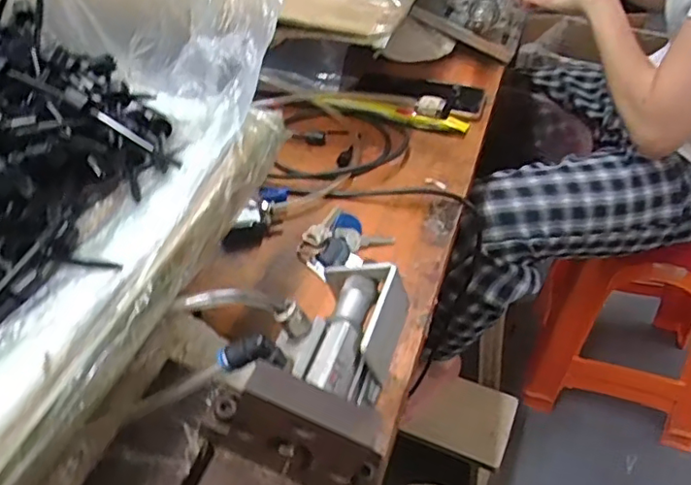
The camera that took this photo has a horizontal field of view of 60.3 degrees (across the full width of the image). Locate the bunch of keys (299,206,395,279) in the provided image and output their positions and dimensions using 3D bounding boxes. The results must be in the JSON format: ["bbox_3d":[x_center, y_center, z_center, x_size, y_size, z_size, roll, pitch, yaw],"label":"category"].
[{"bbox_3d":[-0.007,-0.002,0.541,0.068,0.014,0.075,27,48,29],"label":"bunch of keys"}]

